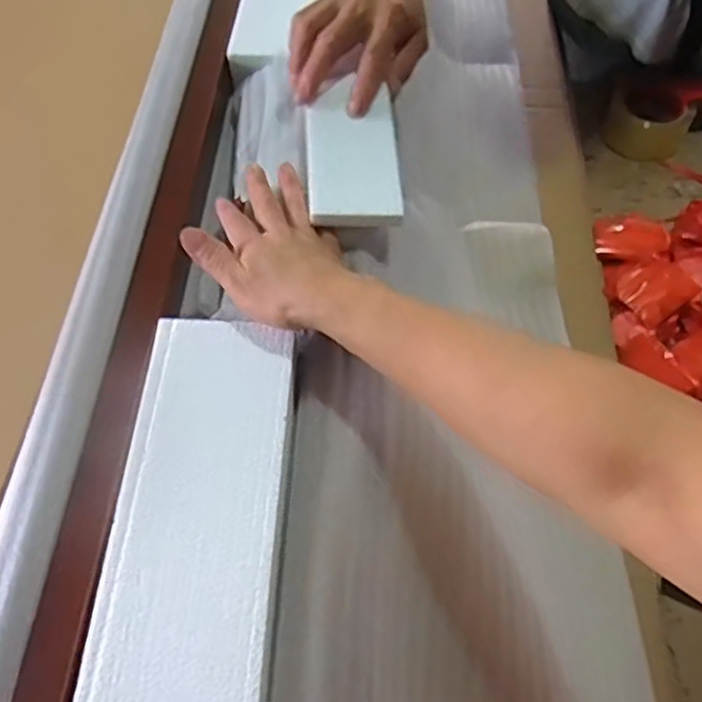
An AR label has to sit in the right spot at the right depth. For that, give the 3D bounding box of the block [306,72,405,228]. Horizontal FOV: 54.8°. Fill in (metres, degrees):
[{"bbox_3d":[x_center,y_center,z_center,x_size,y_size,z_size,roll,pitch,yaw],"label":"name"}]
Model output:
[{"bbox_3d":[0.002,-0.154,0.524,0.069,0.020,0.130,-2,58,-2],"label":"block"}]

